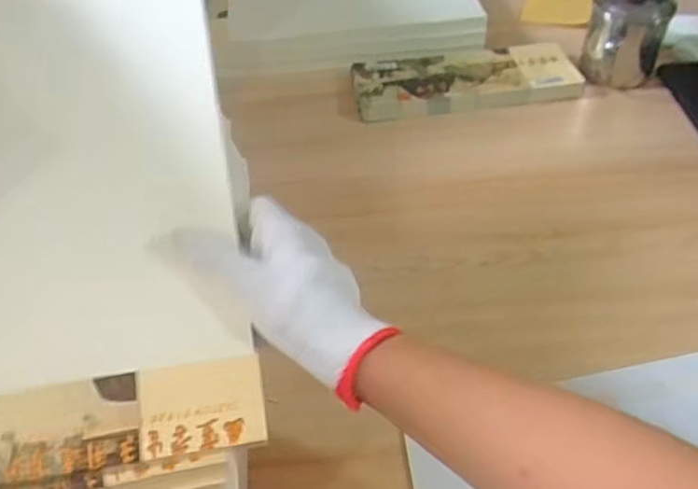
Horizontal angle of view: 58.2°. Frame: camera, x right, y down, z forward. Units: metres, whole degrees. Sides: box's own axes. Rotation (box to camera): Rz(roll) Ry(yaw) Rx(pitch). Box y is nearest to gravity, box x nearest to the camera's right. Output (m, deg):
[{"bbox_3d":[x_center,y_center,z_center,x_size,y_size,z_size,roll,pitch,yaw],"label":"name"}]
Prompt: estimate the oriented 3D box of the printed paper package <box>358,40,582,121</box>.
[{"bbox_3d":[0.141,-0.200,0.767,0.266,0.023,0.102,-9,48,-6],"label":"printed paper package"}]

